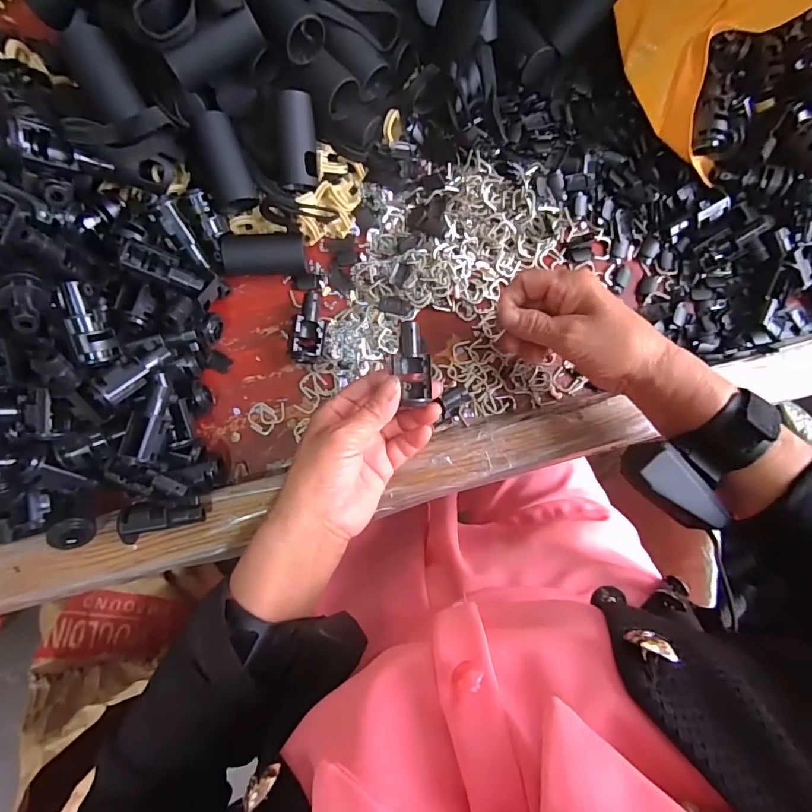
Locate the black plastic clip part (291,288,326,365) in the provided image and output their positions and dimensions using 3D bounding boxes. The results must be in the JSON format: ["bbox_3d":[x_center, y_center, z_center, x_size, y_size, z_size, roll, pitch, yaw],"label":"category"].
[{"bbox_3d":[-0.074,-0.062,0.361,0.021,0.026,0.058,6,86,-2],"label":"black plastic clip part"}]

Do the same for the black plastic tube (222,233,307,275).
[{"bbox_3d":[-0.109,-0.117,0.361,0.060,0.027,0.030,-2,86,-3],"label":"black plastic tube"}]

